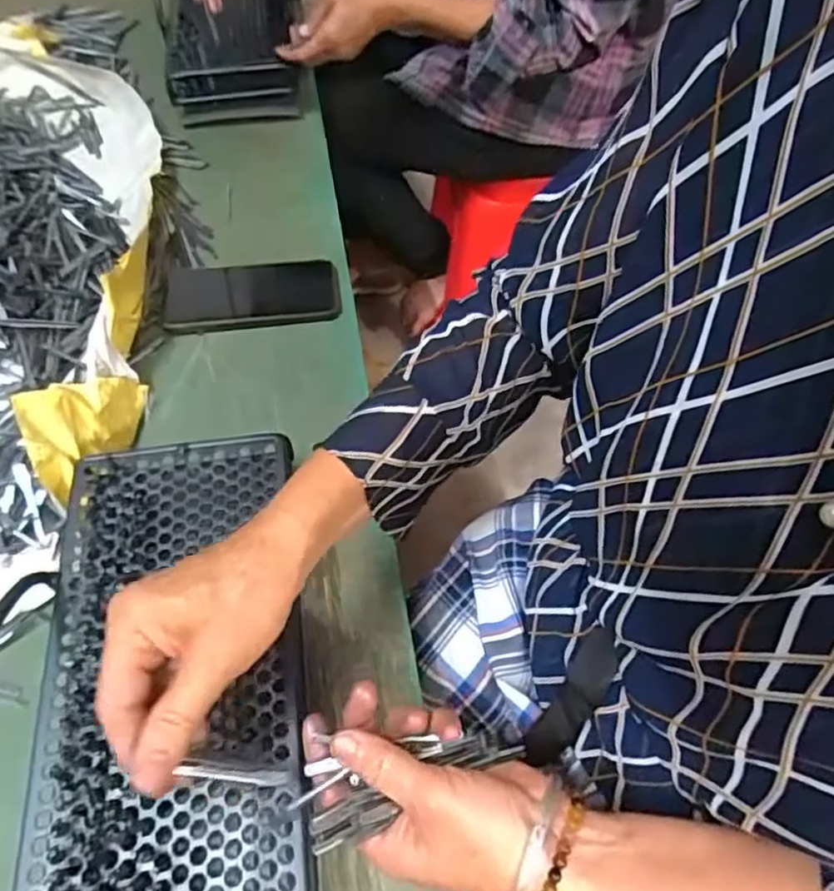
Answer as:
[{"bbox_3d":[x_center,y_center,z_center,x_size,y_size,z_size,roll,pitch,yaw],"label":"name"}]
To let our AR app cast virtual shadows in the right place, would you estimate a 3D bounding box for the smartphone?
[{"bbox_3d":[-0.159,-0.146,0.616,0.165,0.014,0.080,-7,59,-6],"label":"smartphone"}]

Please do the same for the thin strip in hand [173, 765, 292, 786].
[{"bbox_3d":[-0.085,0.157,0.304,0.055,0.005,0.007,23,52,-32],"label":"thin strip in hand"}]

